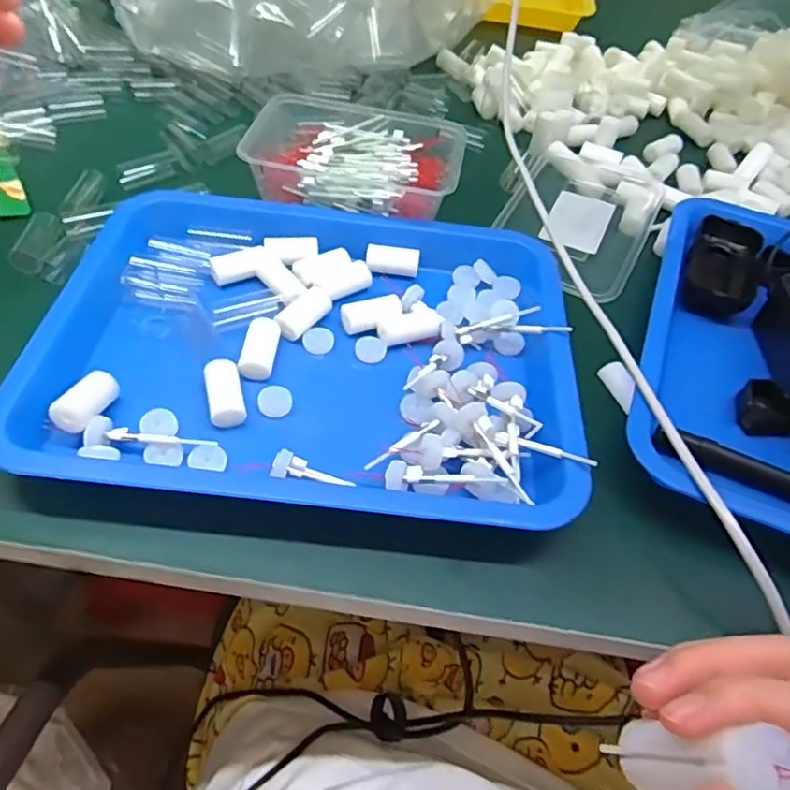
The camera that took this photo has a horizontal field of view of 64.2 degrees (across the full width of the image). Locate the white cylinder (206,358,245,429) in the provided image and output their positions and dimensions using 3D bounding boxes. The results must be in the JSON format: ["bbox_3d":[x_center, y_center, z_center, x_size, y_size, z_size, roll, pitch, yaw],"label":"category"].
[{"bbox_3d":[-0.104,-0.001,0.386,0.020,0.017,0.043,-8,52,-14],"label":"white cylinder"}]

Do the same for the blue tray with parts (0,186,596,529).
[{"bbox_3d":[-0.049,-0.038,0.411,0.327,0.033,0.247,6,51,0],"label":"blue tray with parts"}]

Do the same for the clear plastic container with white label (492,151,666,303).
[{"bbox_3d":[0.158,-0.155,0.546,0.120,0.021,0.205,25,52,14],"label":"clear plastic container with white label"}]

